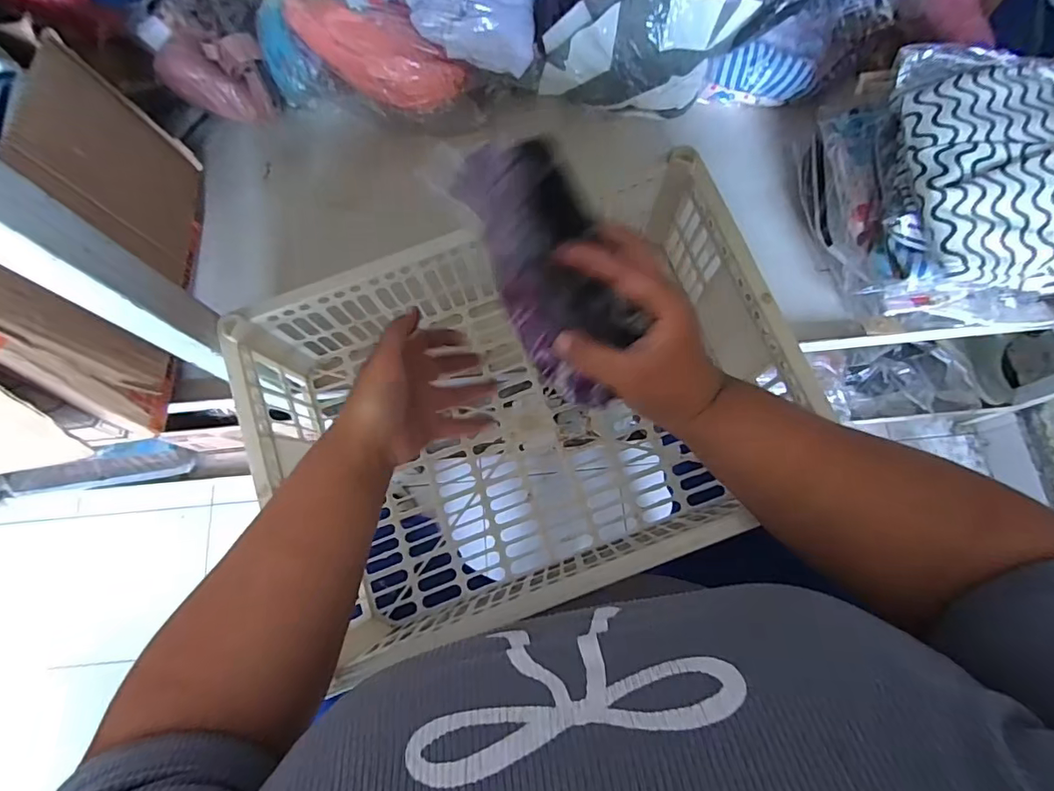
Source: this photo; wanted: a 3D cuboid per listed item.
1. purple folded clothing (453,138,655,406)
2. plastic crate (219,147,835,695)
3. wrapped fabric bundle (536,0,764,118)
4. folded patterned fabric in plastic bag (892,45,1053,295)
[{"bbox_3d":[0.019,-0.069,0.307,0.062,0.051,0.161,-24,109,-5],"label":"purple folded clothing"},{"bbox_3d":[-0.005,0.018,0.461,0.430,0.154,0.302,-18,73,-3],"label":"plastic crate"},{"bbox_3d":[0.127,-0.455,0.570,0.225,0.159,0.181,0,73,2],"label":"wrapped fabric bundle"},{"bbox_3d":[0.450,-0.216,0.474,0.170,0.044,0.233,4,73,3],"label":"folded patterned fabric in plastic bag"}]

